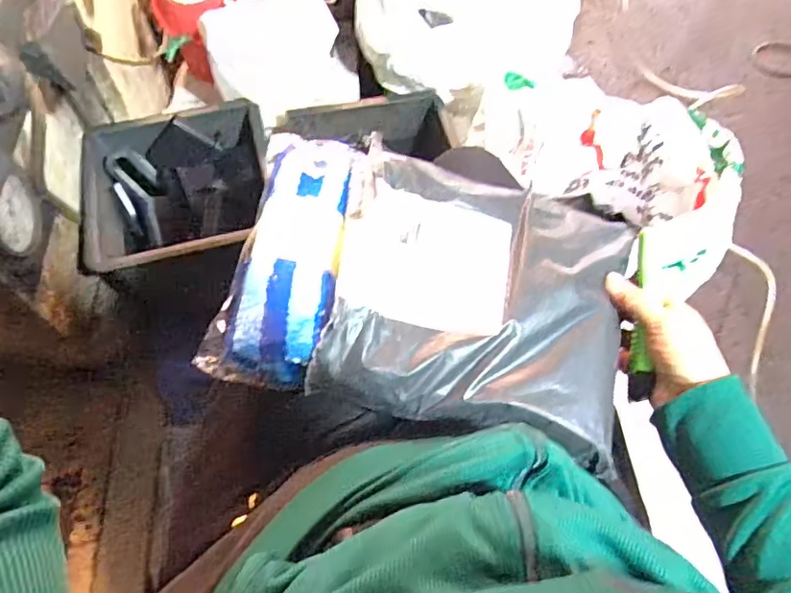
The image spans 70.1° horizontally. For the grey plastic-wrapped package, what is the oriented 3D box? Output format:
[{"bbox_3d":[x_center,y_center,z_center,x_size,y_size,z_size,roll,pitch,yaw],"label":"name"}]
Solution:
[{"bbox_3d":[0.069,-0.004,0.431,0.224,0.067,0.198,11,61,5],"label":"grey plastic-wrapped package"}]

